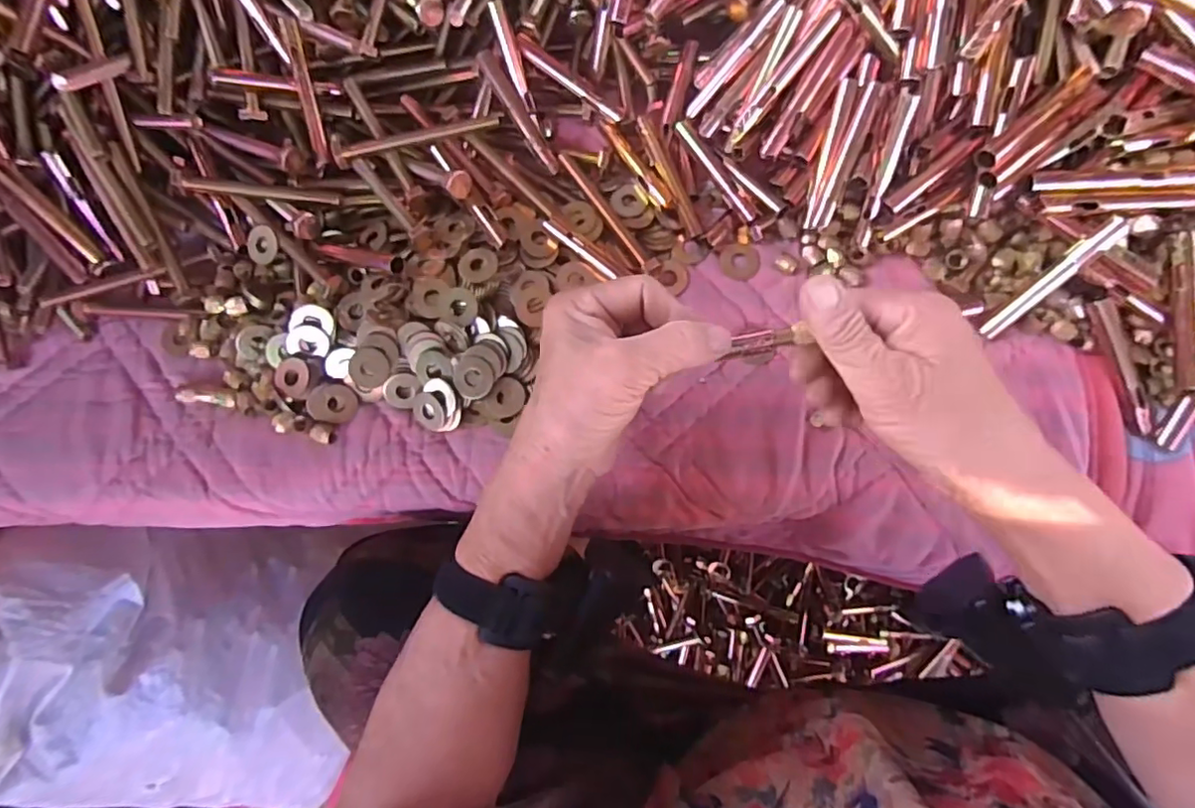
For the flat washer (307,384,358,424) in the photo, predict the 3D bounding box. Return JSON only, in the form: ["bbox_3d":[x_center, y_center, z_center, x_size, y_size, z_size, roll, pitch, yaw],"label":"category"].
[{"bbox_3d":[-0.163,0.000,0.372,0.029,0.004,0.025,1,88,-24],"label":"flat washer"}]

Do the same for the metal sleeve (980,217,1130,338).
[{"bbox_3d":[0.254,-0.069,0.337,0.010,0.006,0.082,45,121,8],"label":"metal sleeve"}]

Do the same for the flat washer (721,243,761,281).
[{"bbox_3d":[0.091,-0.091,0.383,0.024,0.004,0.024,-1,83,5],"label":"flat washer"}]

